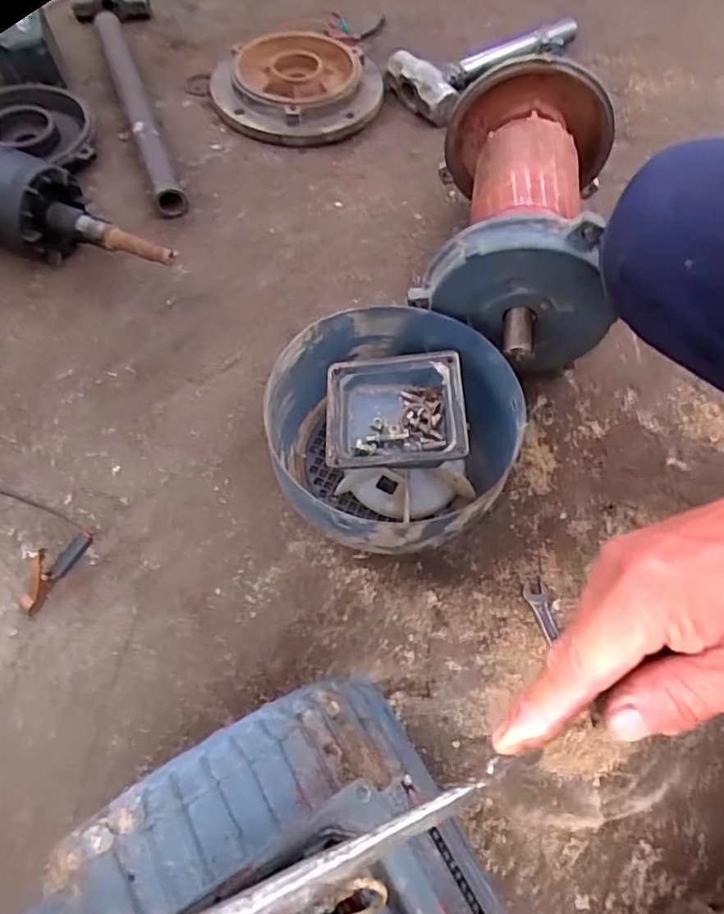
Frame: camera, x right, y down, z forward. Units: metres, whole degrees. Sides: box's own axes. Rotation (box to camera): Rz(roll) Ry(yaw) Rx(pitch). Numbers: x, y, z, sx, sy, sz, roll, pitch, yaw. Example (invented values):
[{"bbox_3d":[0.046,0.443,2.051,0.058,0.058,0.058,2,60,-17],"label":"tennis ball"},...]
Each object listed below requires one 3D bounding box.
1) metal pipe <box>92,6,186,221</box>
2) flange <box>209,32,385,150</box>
[{"bbox_3d":[-0.322,-0.507,0.853,0.039,0.047,0.478,-18,63,-11],"label":"metal pipe"},{"bbox_3d":[-0.092,-0.544,0.875,0.244,0.060,0.228,-21,63,-13],"label":"flange"}]

